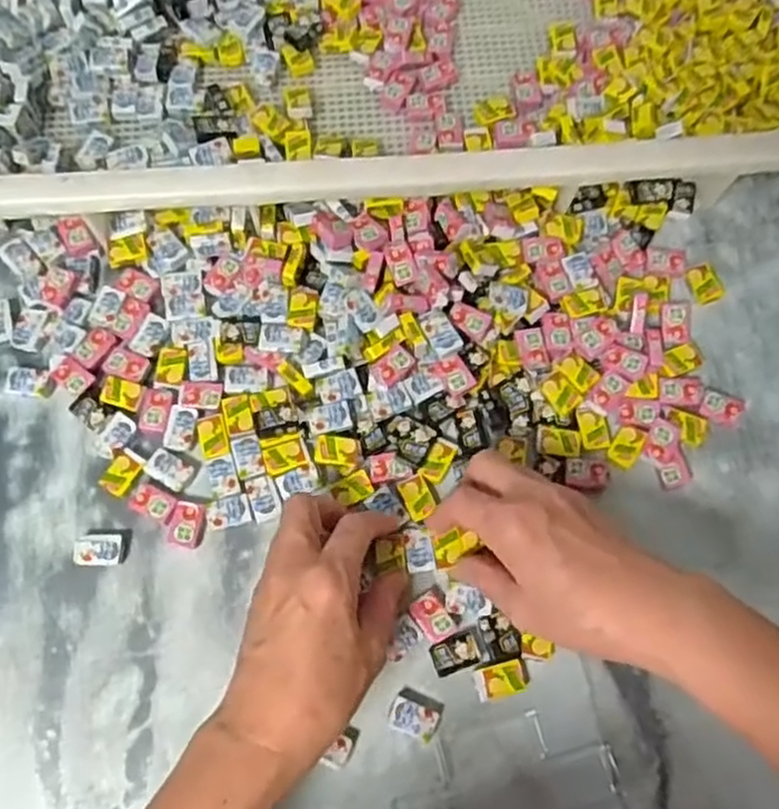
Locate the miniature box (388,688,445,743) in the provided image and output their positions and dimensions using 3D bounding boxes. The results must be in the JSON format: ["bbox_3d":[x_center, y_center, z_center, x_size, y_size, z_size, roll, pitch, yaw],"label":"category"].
[{"bbox_3d":[0.014,0.169,0.400,0.027,0.007,0.023,23,72,7],"label":"miniature box"}]

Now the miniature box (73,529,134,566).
[{"bbox_3d":[-0.166,0.082,0.423,0.029,0.010,0.021,-2,71,-1],"label":"miniature box"}]

